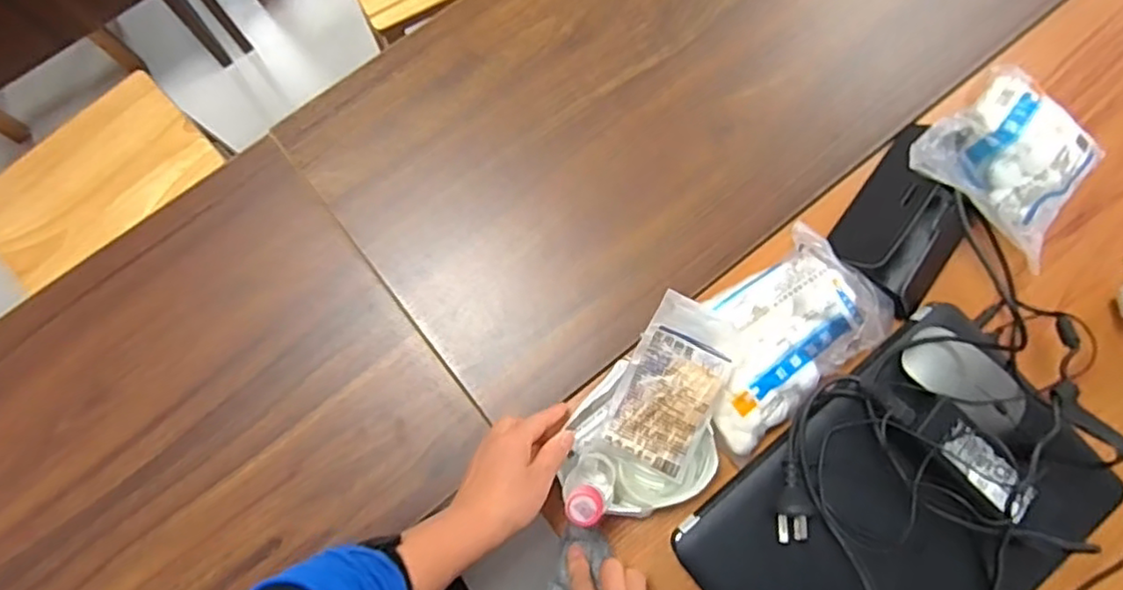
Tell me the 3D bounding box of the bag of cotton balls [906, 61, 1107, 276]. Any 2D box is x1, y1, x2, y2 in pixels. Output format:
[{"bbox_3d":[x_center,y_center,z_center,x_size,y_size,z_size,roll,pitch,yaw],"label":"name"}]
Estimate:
[{"bbox_3d":[0.423,-0.127,0.628,0.187,0.078,0.144,-42,80,-9],"label":"bag of cotton balls"}]

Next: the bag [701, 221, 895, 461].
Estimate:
[{"bbox_3d":[0.203,0.034,0.602,0.214,0.049,0.127,-40,80,-9],"label":"bag"}]

